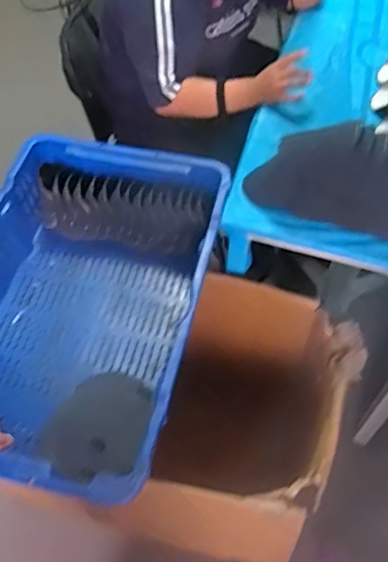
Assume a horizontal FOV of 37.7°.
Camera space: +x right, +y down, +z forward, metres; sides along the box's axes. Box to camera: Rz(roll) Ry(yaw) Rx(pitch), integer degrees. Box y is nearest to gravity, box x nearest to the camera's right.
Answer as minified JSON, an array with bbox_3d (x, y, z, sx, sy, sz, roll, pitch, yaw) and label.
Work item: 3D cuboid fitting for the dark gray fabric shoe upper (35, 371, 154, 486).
[{"bbox_3d":[-0.168,0.248,0.997,0.170,0.036,0.199,13,59,9],"label":"dark gray fabric shoe upper"}]

